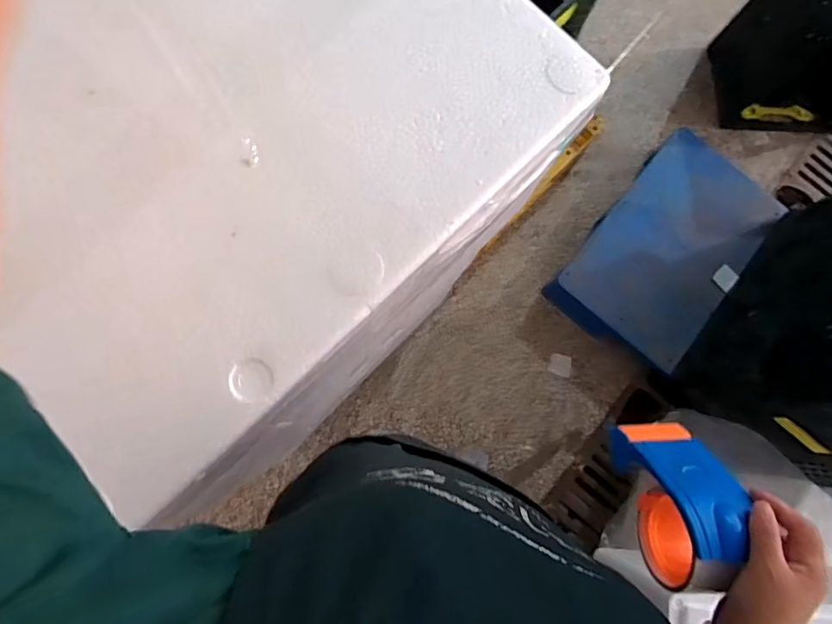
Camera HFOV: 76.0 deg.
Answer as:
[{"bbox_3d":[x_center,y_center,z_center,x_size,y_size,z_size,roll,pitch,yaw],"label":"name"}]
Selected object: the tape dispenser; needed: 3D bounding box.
[{"bbox_3d":[0.243,0.167,0.480,0.080,0.113,0.123,-9,84,-7],"label":"tape dispenser"}]

